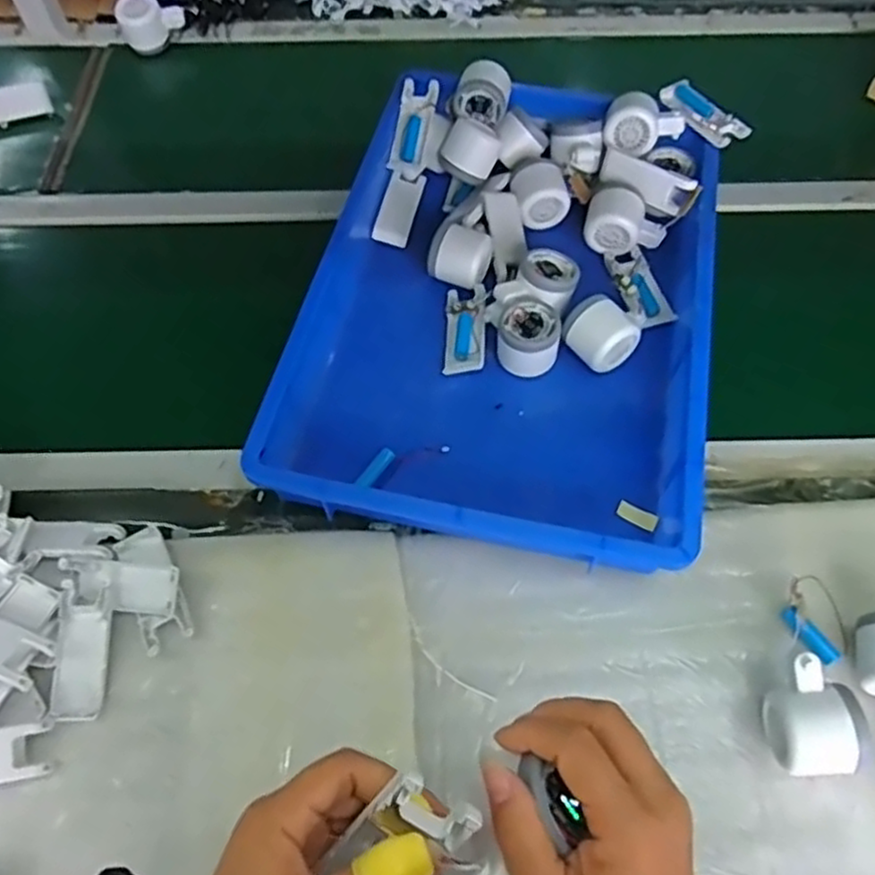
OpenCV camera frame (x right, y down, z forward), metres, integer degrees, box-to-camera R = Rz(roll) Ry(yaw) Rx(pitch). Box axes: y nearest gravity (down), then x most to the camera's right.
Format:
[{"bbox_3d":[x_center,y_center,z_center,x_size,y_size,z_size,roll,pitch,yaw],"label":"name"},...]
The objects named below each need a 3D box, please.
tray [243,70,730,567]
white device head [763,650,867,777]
[{"bbox_3d":[0.073,-0.141,0.703,0.365,0.070,0.521,11,61,7],"label":"tray"},{"bbox_3d":[0.271,0.203,0.512,0.057,0.059,0.075,1,61,1],"label":"white device head"}]

